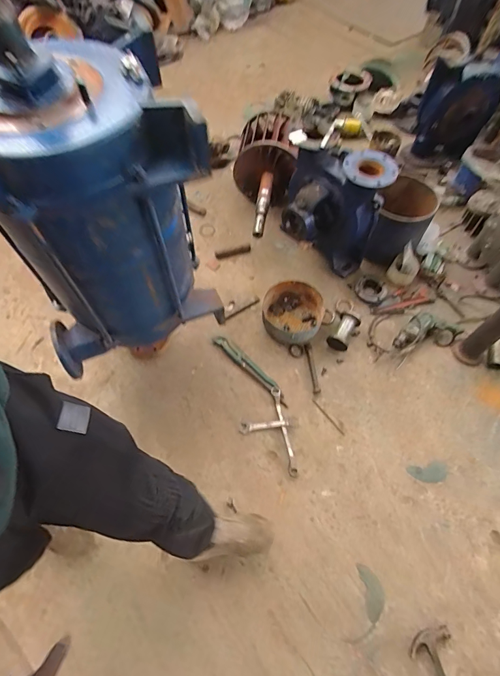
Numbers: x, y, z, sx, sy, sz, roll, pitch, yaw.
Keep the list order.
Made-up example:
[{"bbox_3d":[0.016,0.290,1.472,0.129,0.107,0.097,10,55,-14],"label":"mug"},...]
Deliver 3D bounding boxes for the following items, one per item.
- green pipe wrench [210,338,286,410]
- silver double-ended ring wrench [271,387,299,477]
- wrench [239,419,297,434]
[{"bbox_3d":[0.006,0.122,1.443,0.384,0.035,0.052,39,67,20],"label":"green pipe wrench"},{"bbox_3d":[0.125,0.336,1.334,0.033,0.026,0.322,-9,61,-5],"label":"silver double-ended ring wrench"},{"bbox_3d":[0.069,0.321,1.344,0.208,0.017,0.037,-5,60,-3],"label":"wrench"}]

